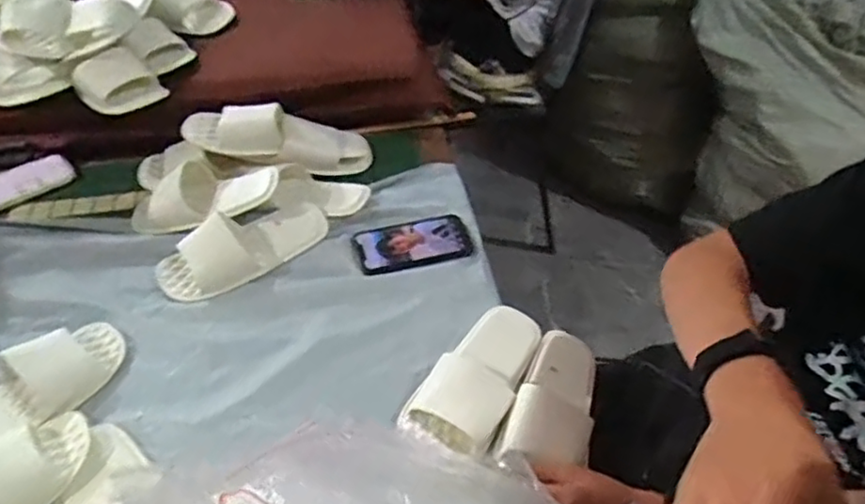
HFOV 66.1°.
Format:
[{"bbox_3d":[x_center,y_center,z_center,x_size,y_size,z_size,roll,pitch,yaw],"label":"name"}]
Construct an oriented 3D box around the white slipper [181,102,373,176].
[{"bbox_3d":[-0.228,-0.173,1.006,0.274,0.082,0.114,9,43,-16],"label":"white slipper"}]

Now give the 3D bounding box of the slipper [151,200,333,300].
[{"bbox_3d":[-0.254,-0.009,0.895,0.233,0.052,0.097,-18,48,-17],"label":"slipper"}]

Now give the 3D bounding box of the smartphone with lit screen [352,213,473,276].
[{"bbox_3d":[-0.028,-0.010,0.927,0.157,0.014,0.090,-10,49,-9],"label":"smartphone with lit screen"}]

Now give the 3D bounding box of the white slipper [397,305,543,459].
[{"bbox_3d":[0.055,0.143,0.778,0.095,0.057,0.207,41,48,1],"label":"white slipper"}]

